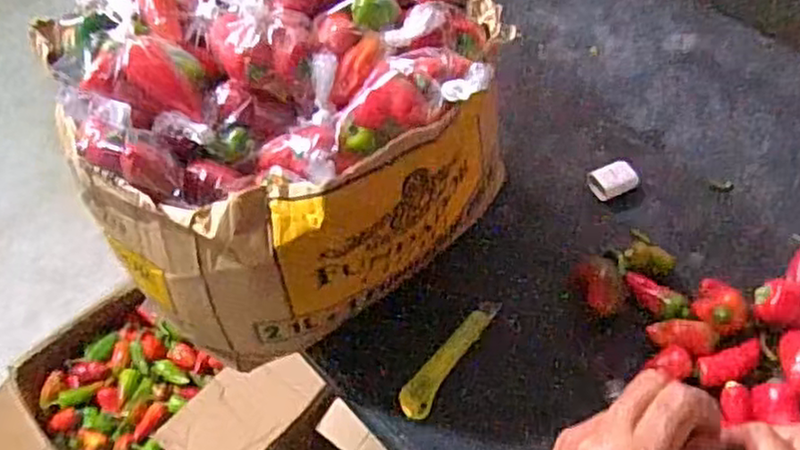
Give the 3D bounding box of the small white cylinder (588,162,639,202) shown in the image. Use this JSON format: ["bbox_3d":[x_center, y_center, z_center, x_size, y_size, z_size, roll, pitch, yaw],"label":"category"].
[{"bbox_3d":[0.249,-0.052,0.825,0.047,0.026,0.042,-17,54,-7],"label":"small white cylinder"}]

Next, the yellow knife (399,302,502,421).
[{"bbox_3d":[0.051,0.131,0.715,0.032,0.013,0.151,27,61,23],"label":"yellow knife"}]

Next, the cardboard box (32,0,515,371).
[{"bbox_3d":[-0.118,-0.108,0.721,0.389,0.294,0.380,-32,57,-17],"label":"cardboard box"}]

